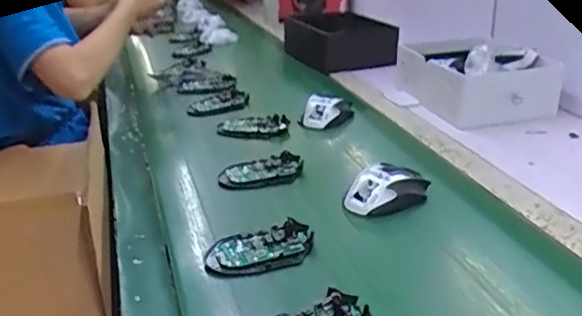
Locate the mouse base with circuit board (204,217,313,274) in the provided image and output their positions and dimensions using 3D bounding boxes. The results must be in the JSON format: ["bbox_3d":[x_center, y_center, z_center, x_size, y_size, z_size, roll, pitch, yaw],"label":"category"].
[{"bbox_3d":[-0.032,0.096,0.616,0.113,0.019,0.062,-7,24,-10],"label":"mouse base with circuit board"}]

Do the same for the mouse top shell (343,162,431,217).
[{"bbox_3d":[0.118,0.036,0.718,0.114,0.037,0.069,-17,28,-30],"label":"mouse top shell"}]

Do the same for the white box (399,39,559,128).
[{"bbox_3d":[0.330,-0.154,1.040,0.187,0.106,0.240,-7,24,-10],"label":"white box"}]

